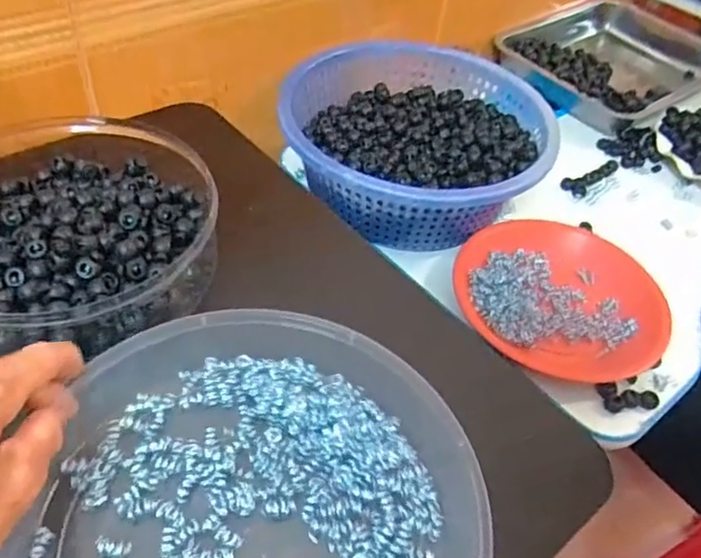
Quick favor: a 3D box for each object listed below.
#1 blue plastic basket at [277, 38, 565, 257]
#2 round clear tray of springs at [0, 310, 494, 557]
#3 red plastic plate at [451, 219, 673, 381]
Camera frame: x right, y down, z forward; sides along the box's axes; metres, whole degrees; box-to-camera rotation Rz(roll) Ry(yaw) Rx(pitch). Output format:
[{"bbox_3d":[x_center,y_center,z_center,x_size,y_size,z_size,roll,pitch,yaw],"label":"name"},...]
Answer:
[{"bbox_3d":[0.063,-0.145,0.648,0.274,0.088,0.265,-6,48,-12],"label":"blue plastic basket"},{"bbox_3d":[-0.047,0.121,0.306,0.216,0.038,0.226,3,47,-4],"label":"round clear tray of springs"},{"bbox_3d":[0.194,0.014,0.569,0.191,0.034,0.148,13,47,5],"label":"red plastic plate"}]

